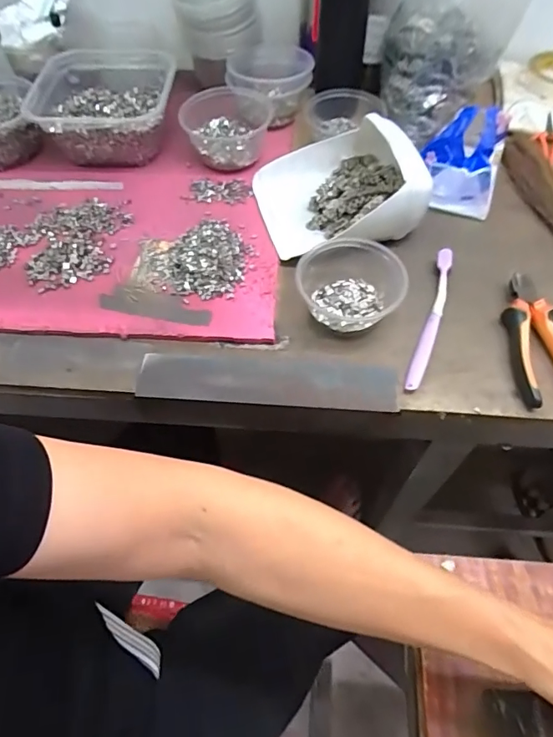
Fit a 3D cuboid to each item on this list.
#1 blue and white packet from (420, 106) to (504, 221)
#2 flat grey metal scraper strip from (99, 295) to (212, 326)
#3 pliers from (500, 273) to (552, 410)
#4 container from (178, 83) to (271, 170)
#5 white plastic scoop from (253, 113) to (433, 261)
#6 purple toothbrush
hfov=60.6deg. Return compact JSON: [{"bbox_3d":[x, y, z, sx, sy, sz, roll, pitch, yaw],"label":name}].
[{"bbox_3d":[0.233,-0.264,0.586,0.095,0.056,0.146,17,61,10],"label":"blue and white packet"},{"bbox_3d":[-0.128,-0.062,0.499,0.121,0.004,0.019,10,62,5],"label":"flat grey metal scraper strip"},{"bbox_3d":[0.260,-0.031,0.473,0.064,0.021,0.150,3,61,2],"label":"pliers"},{"bbox_3d":[-0.064,-0.318,0.625,0.114,0.055,0.114,0,57,1],"label":"container"},{"bbox_3d":[0.074,-0.218,0.546,0.183,0.079,0.160,-15,60,-8],"label":"white plastic scoop"},{"bbox_3d":[0.161,-0.052,0.490,0.020,0.016,0.180,18,63,9],"label":"purple toothbrush"}]

